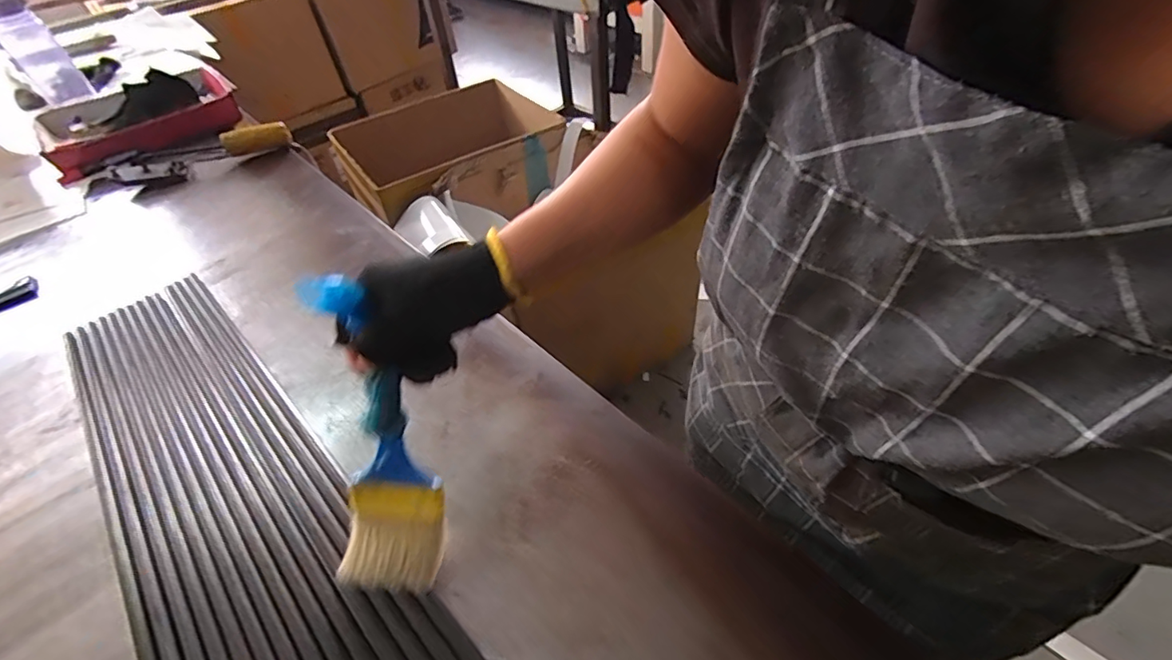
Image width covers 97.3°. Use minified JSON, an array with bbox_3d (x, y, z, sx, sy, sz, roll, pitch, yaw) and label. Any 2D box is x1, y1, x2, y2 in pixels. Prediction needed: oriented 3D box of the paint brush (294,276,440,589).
[{"bbox_3d":[-0.148,0.072,0.354,0.081,0.224,0.035,-5,16,1],"label":"paint brush"}]

